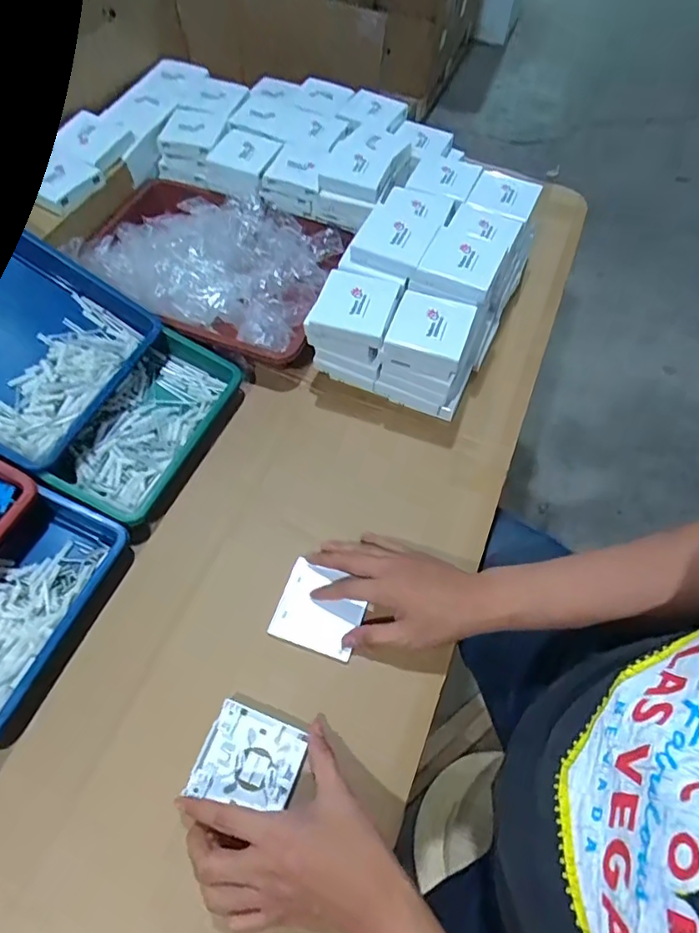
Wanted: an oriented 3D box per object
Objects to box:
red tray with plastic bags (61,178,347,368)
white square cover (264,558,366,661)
[{"bbox_3d":[-0.189,-0.282,0.737,0.354,0.076,0.250,23,61,11],"label":"red tray with plastic bags"},{"bbox_3d":[-0.030,0.145,0.547,0.086,0.015,0.080,20,61,9],"label":"white square cover"}]

